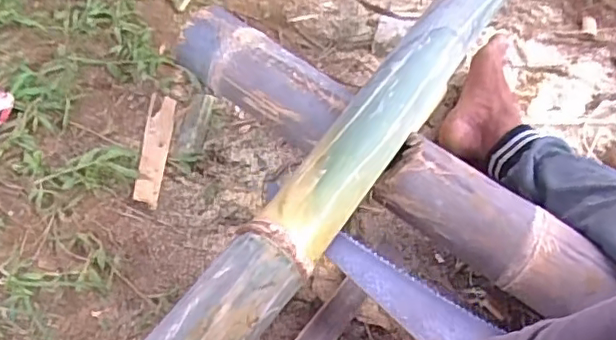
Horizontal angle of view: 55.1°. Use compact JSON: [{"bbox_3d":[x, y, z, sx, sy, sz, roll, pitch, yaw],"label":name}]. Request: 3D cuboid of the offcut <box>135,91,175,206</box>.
[{"bbox_3d":[-0.213,-0.039,0.821,0.038,0.018,0.203,0,52,-2],"label":"offcut"}]

